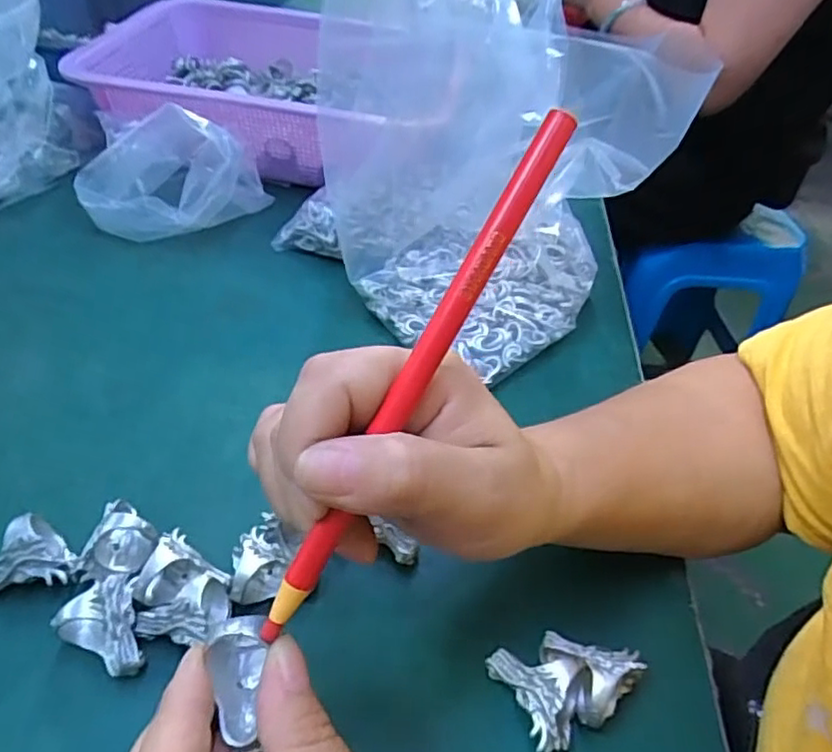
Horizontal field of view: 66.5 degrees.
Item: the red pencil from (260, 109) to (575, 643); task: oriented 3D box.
[{"bbox_3d":[-0.001,0.003,0.180,0.010,0.169,0.007,31,5,24],"label":"red pencil"}]

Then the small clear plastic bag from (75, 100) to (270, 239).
[{"bbox_3d":[-0.179,-0.155,0.472,0.126,0.080,0.092,4,44,-3],"label":"small clear plastic bag"}]

